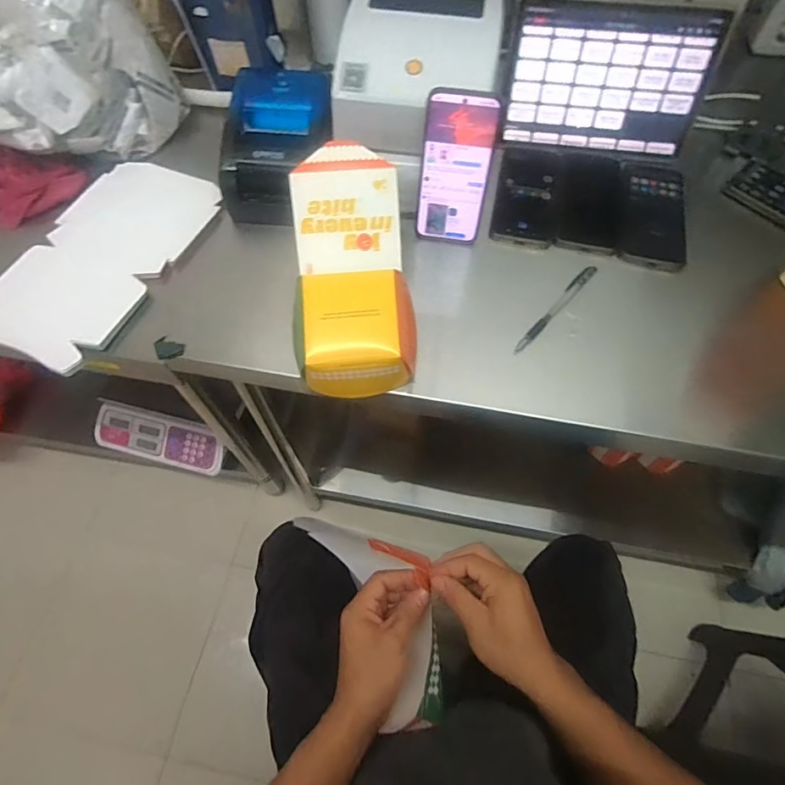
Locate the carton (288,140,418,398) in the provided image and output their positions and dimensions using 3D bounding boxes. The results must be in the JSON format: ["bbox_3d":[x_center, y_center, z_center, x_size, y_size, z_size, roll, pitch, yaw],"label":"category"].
[{"bbox_3d":[-0.039,-0.121,0.481,0.114,0.064,0.246,-5,82,-3],"label":"carton"}]

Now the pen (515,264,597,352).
[{"bbox_3d":[0.189,-0.099,0.542,0.013,0.015,0.160,39,69,18],"label":"pen"}]

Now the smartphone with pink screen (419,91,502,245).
[{"bbox_3d":[0.070,-0.245,0.534,0.077,0.165,0.006,9,49,6],"label":"smartphone with pink screen"}]

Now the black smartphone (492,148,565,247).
[{"bbox_3d":[0.178,-0.264,0.628,0.082,0.012,0.170,9,71,7],"label":"black smartphone"}]

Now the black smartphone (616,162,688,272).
[{"bbox_3d":[0.339,-0.241,0.611,0.082,0.004,0.189,12,63,6],"label":"black smartphone"}]

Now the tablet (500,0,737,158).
[{"bbox_3d":[0.279,-0.404,0.613,0.249,0.163,0.010,7,41,5],"label":"tablet"}]

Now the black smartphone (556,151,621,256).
[{"bbox_3d":[0.257,-0.256,0.622,0.079,0.011,0.170,10,70,6],"label":"black smartphone"}]

